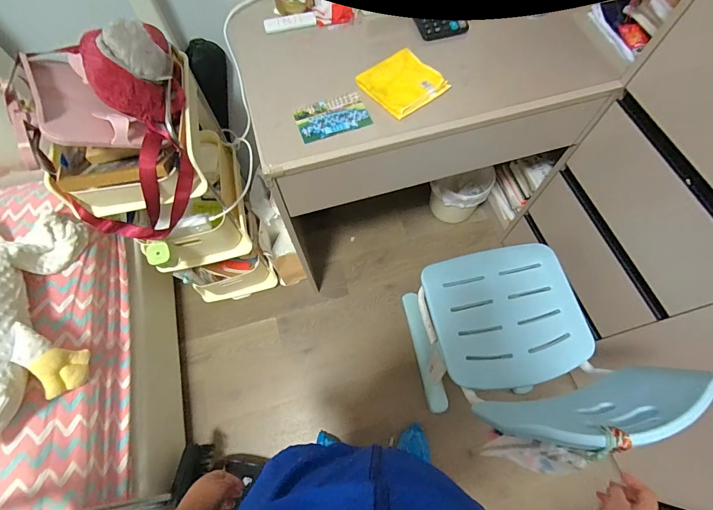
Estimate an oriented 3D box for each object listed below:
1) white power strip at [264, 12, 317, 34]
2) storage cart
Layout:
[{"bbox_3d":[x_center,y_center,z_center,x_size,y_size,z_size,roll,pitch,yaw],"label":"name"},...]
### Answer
[{"bbox_3d":[-0.159,-0.562,0.849,0.125,0.025,0.028,-18,67,-7],"label":"white power strip"},{"bbox_3d":[-0.499,-0.169,1.023,0.331,0.846,0.396,-23,67,-9],"label":"storage cart"}]

